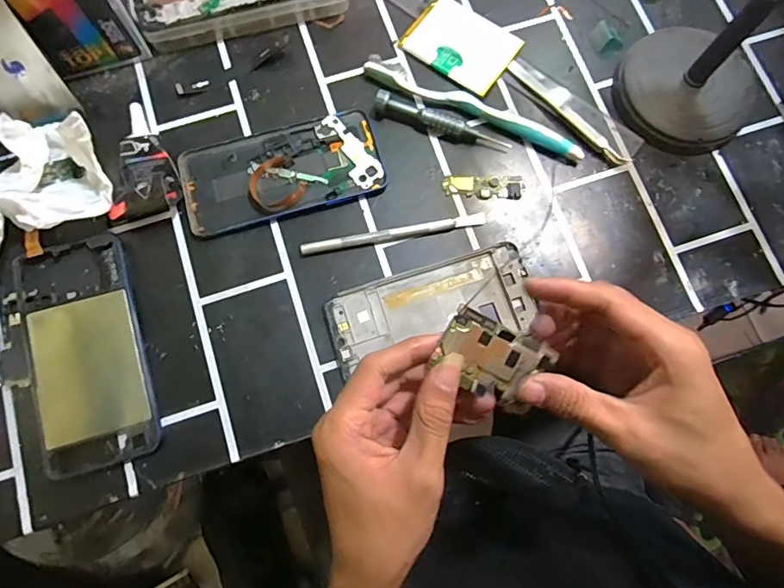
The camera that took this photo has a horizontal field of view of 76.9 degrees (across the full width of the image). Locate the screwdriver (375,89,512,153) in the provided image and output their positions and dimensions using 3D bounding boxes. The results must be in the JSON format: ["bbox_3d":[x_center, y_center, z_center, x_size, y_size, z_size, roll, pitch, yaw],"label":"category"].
[{"bbox_3d":[0.041,-0.136,0.393,0.111,0.012,0.015,23,79,5],"label":"screwdriver"}]

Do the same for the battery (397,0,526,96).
[{"bbox_3d":[0.057,-0.210,0.413,0.088,0.008,0.062,35,80,7],"label":"battery"}]

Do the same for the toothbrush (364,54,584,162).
[{"bbox_3d":[0.065,-0.151,0.395,0.185,0.011,0.022,24,79,5],"label":"toothbrush"}]

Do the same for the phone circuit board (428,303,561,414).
[{"bbox_3d":[0.055,0.036,0.269,0.062,0.004,0.040,28,94,-9],"label":"phone circuit board"}]

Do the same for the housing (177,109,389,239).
[{"bbox_3d":[-0.086,-0.097,0.388,0.153,0.005,0.074,-15,78,-4],"label":"housing"}]

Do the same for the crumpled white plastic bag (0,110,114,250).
[{"bbox_3d":[-0.253,-0.068,0.344,0.088,0.042,0.128,29,79,6],"label":"crumpled white plastic bag"}]

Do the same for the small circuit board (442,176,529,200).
[{"bbox_3d":[0.073,-0.084,0.387,0.063,0.004,0.019,2,78,0],"label":"small circuit board"}]

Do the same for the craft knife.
[{"bbox_3d":[0.003,-0.045,0.374,0.140,0.008,0.009,-11,78,-3],"label":"craft knife"}]

